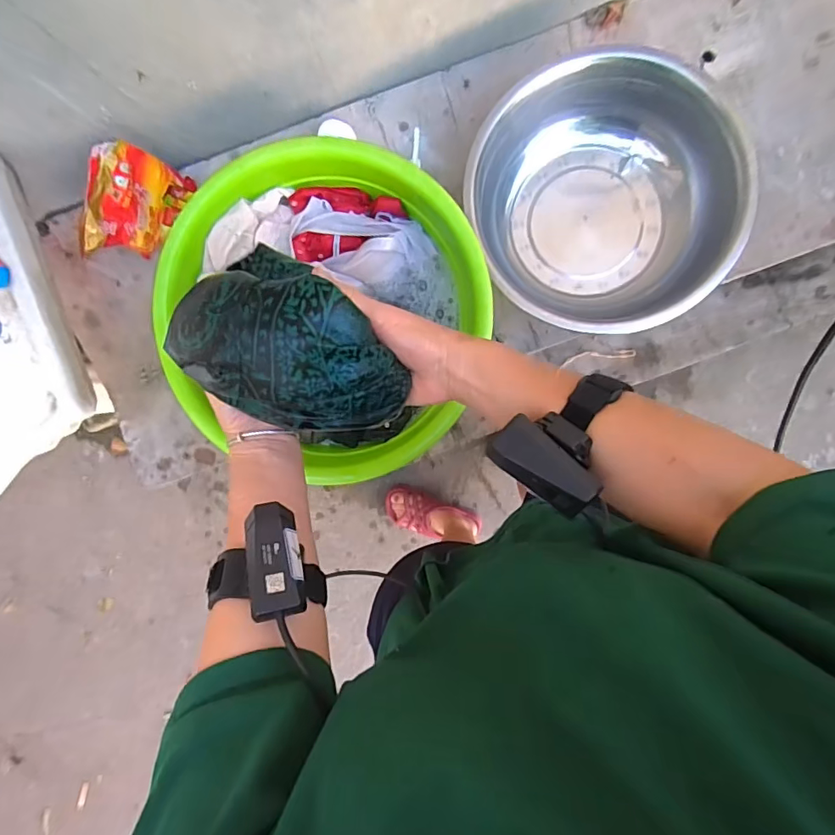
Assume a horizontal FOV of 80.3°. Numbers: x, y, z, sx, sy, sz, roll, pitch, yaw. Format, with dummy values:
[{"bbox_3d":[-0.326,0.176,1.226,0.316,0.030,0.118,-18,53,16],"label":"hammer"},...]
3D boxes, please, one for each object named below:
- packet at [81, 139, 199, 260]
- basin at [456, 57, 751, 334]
[{"bbox_3d":[-0.385,-0.289,0.683,0.024,0.152,0.145,35,111,15],"label":"packet"},{"bbox_3d":[0.255,-0.295,0.695,0.337,0.130,0.340,0,96,4],"label":"basin"}]

